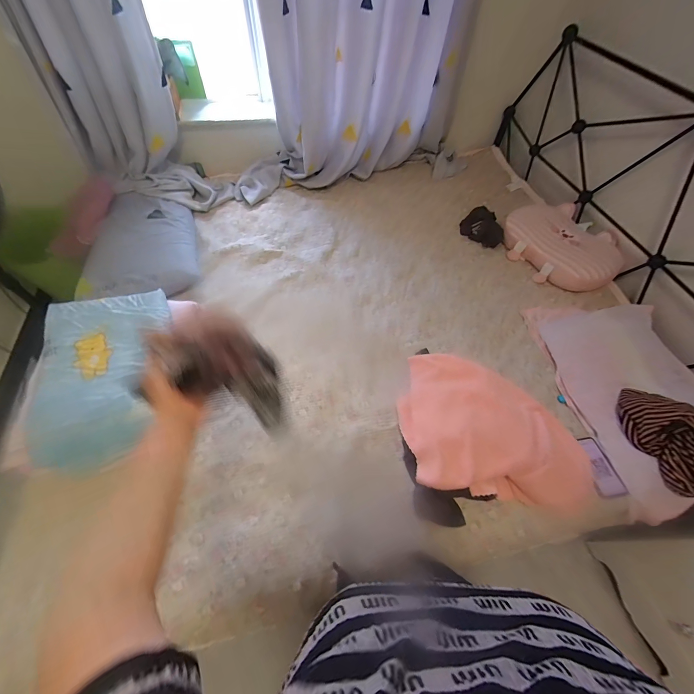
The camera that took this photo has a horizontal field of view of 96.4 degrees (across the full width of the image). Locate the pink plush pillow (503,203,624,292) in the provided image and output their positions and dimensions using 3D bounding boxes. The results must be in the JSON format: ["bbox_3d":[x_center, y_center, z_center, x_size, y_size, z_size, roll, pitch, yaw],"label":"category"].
[{"bbox_3d":[0.852,-0.402,1.248,0.304,0.143,0.457,-18,58,-15],"label":"pink plush pillow"}]

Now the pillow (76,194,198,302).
[{"bbox_3d":[-0.749,-0.398,1.143,0.359,0.121,0.490,-9,57,-10],"label":"pillow"}]

